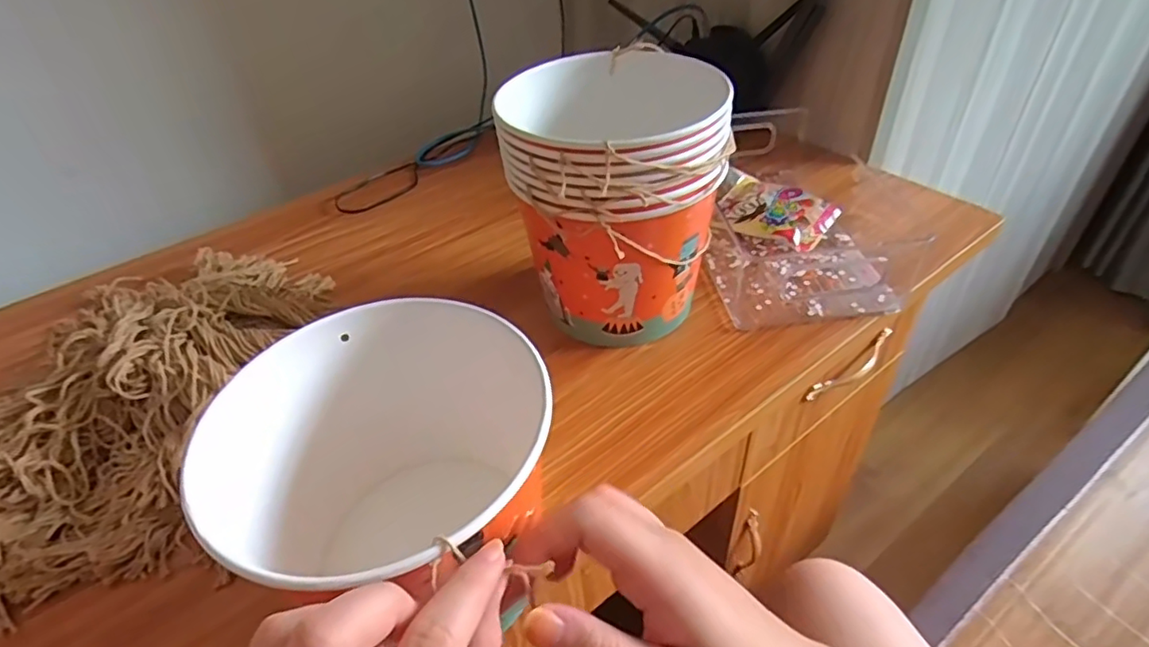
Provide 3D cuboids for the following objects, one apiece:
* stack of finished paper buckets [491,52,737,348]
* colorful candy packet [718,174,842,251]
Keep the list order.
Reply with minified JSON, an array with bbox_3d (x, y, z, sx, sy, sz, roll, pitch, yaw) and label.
[{"bbox_3d":[0.033,-0.090,0.488,0.160,0.187,0.168,-15,43,-12],"label":"stack of finished paper buckets"},{"bbox_3d":[0.197,-0.113,0.612,0.079,0.023,0.117,-32,49,-28],"label":"colorful candy packet"}]

